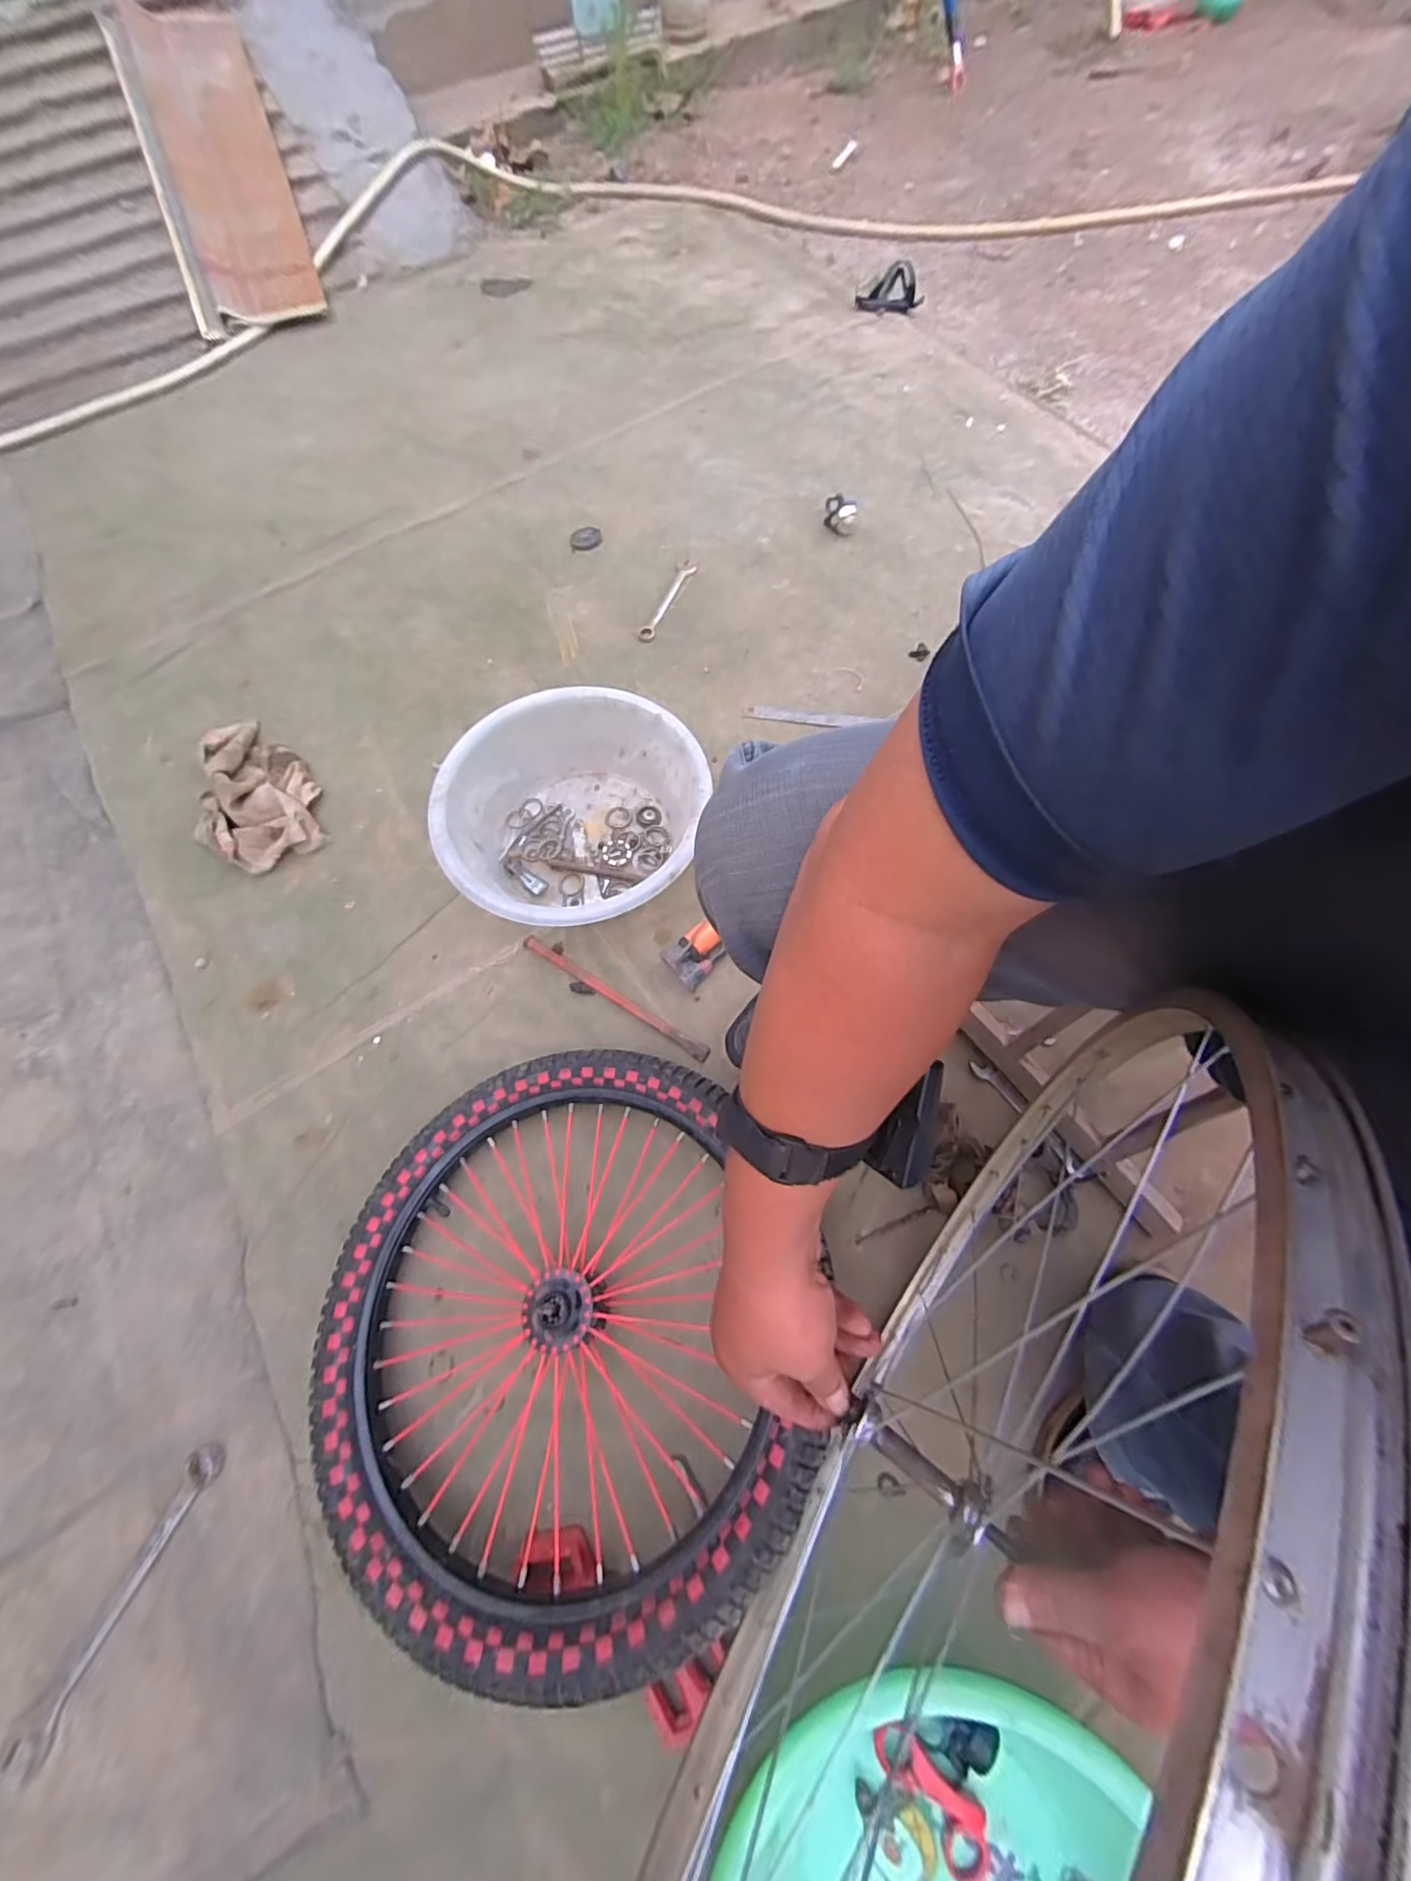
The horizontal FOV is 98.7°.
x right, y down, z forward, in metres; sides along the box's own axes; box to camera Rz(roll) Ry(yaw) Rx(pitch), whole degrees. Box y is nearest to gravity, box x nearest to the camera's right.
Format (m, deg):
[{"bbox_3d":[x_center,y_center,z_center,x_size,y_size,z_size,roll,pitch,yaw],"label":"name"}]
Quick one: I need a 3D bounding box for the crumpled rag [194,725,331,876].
[{"bbox_3d":[-0.665,-0.220,0.875,0.171,0.059,0.267,-30,71,-9],"label":"crumpled rag"}]

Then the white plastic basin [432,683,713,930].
[{"bbox_3d":[-0.165,-0.162,0.802,0.318,0.122,0.333,-1,69,2],"label":"white plastic basin"}]

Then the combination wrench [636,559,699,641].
[{"bbox_3d":[-0.064,-0.563,1.007,0.032,0.007,0.163,29,86,12],"label":"combination wrench"}]

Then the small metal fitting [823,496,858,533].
[{"bbox_3d":[0.238,-0.748,1.067,0.054,0.029,0.069,4,69,3],"label":"small metal fitting"}]

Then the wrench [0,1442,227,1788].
[{"bbox_3d":[-0.524,0.590,0.546,0.040,0.009,0.226,19,64,15],"label":"wrench"}]

